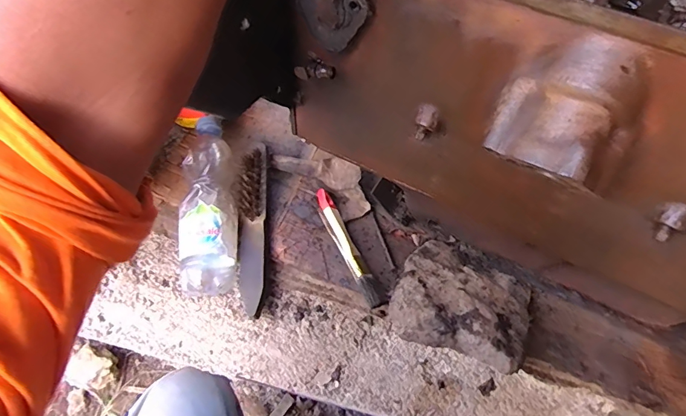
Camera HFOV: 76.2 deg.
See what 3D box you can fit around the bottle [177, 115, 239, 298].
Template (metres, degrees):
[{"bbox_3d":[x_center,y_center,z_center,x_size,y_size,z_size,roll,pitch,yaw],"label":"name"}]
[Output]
[{"bbox_3d":[-0.172,-0.006,0.570,0.071,0.078,0.238,-9,59,-5],"label":"bottle"}]

